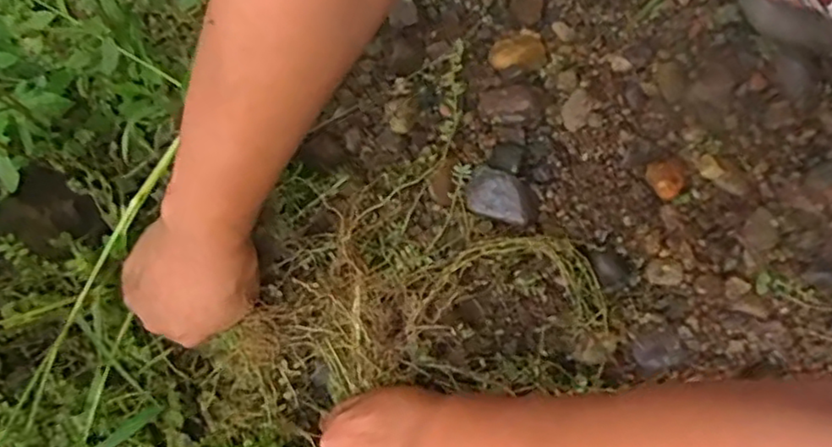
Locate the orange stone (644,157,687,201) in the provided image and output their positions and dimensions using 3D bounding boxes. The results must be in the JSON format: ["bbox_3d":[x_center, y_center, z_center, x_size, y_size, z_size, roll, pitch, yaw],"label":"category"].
[{"bbox_3d":[0.187,-0.035,0.489,0.024,0.016,0.030,-30,80,-4],"label":"orange stone"}]

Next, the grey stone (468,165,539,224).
[{"bbox_3d":[0.064,-0.019,0.482,0.052,0.017,0.033,25,81,6],"label":"grey stone"}]

